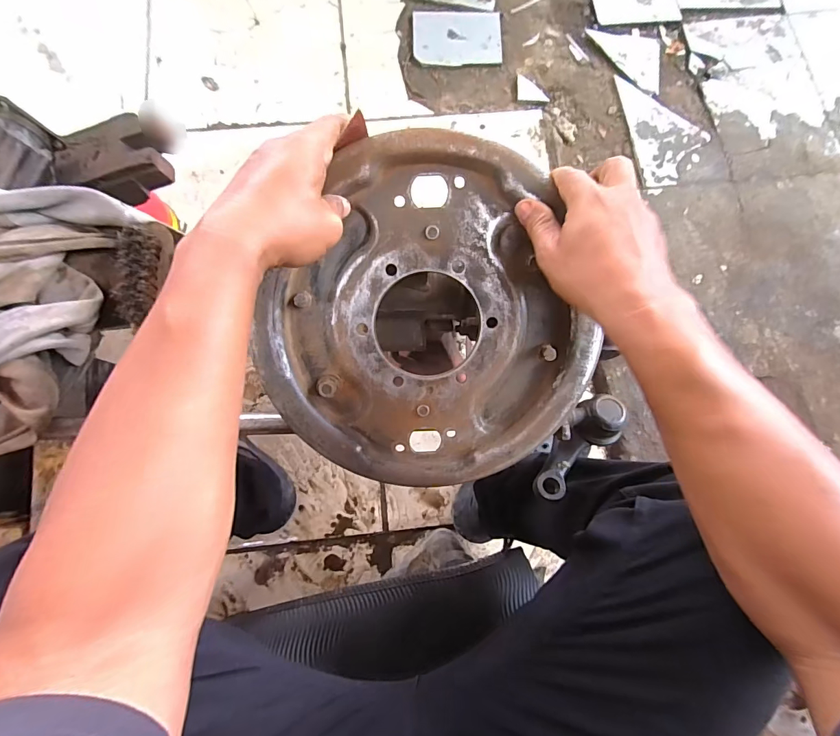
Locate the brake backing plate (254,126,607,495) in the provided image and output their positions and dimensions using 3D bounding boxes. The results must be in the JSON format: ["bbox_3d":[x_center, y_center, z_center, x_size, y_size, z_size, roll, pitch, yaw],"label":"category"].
[{"bbox_3d":[0.001,-0.032,0.363,0.266,0.020,0.289,0,105,-1],"label":"brake backing plate"}]

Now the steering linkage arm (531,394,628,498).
[{"bbox_3d":[0.158,0.079,0.422,0.073,0.050,0.119,35,103,2],"label":"steering linkage arm"}]

